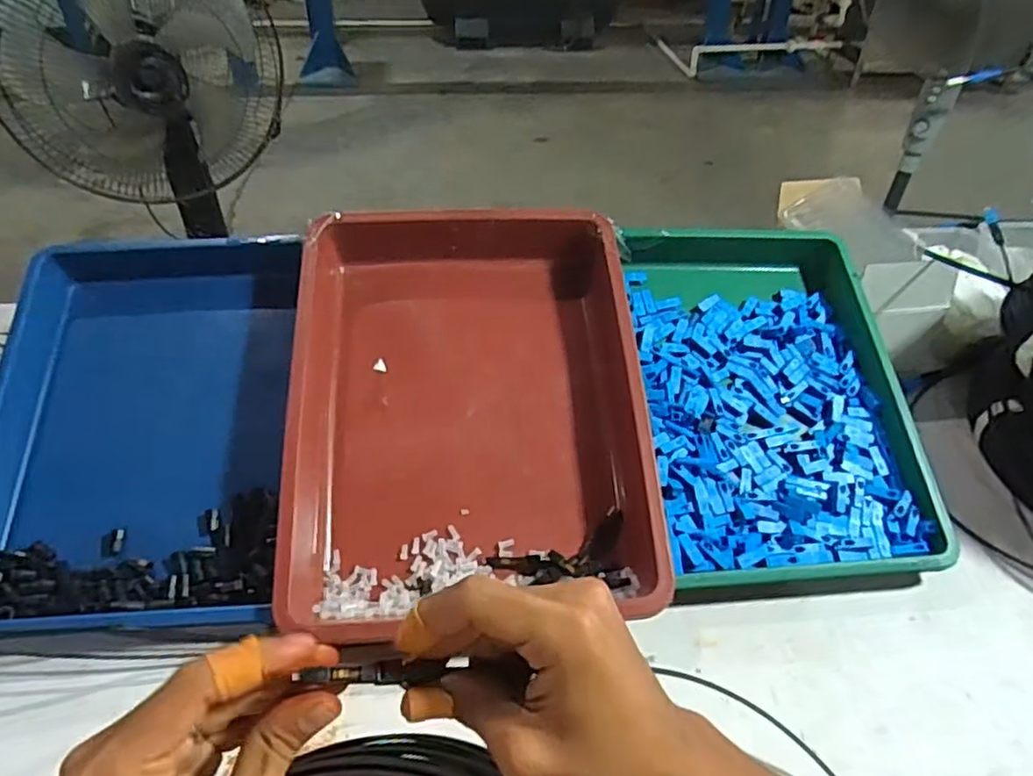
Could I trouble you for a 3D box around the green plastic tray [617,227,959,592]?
[{"bbox_3d":[0.206,-0.015,0.579,0.215,0.063,0.368,-2,61,-6],"label":"green plastic tray"}]

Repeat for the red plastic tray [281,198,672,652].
[{"bbox_3d":[-0.038,0.009,0.534,0.268,0.067,0.345,-2,67,-4],"label":"red plastic tray"}]

